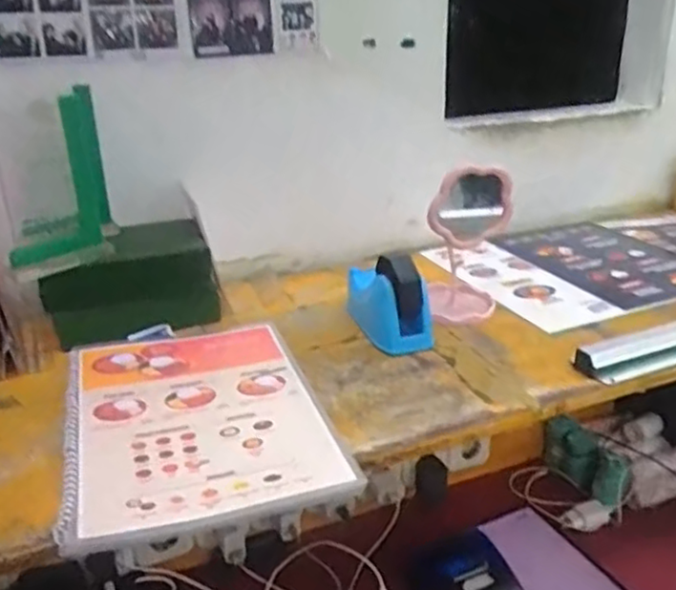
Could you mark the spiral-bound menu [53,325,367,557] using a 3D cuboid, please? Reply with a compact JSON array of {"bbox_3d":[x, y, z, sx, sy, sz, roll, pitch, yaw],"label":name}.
[{"bbox_3d":[-0.136,0.106,0.640,0.223,0.014,0.317,-6,24,-17],"label":"spiral-bound menu"}]

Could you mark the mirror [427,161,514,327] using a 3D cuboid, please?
[{"bbox_3d":[0.154,-0.063,0.803,0.092,0.171,0.113,2,22,10],"label":"mirror"}]

